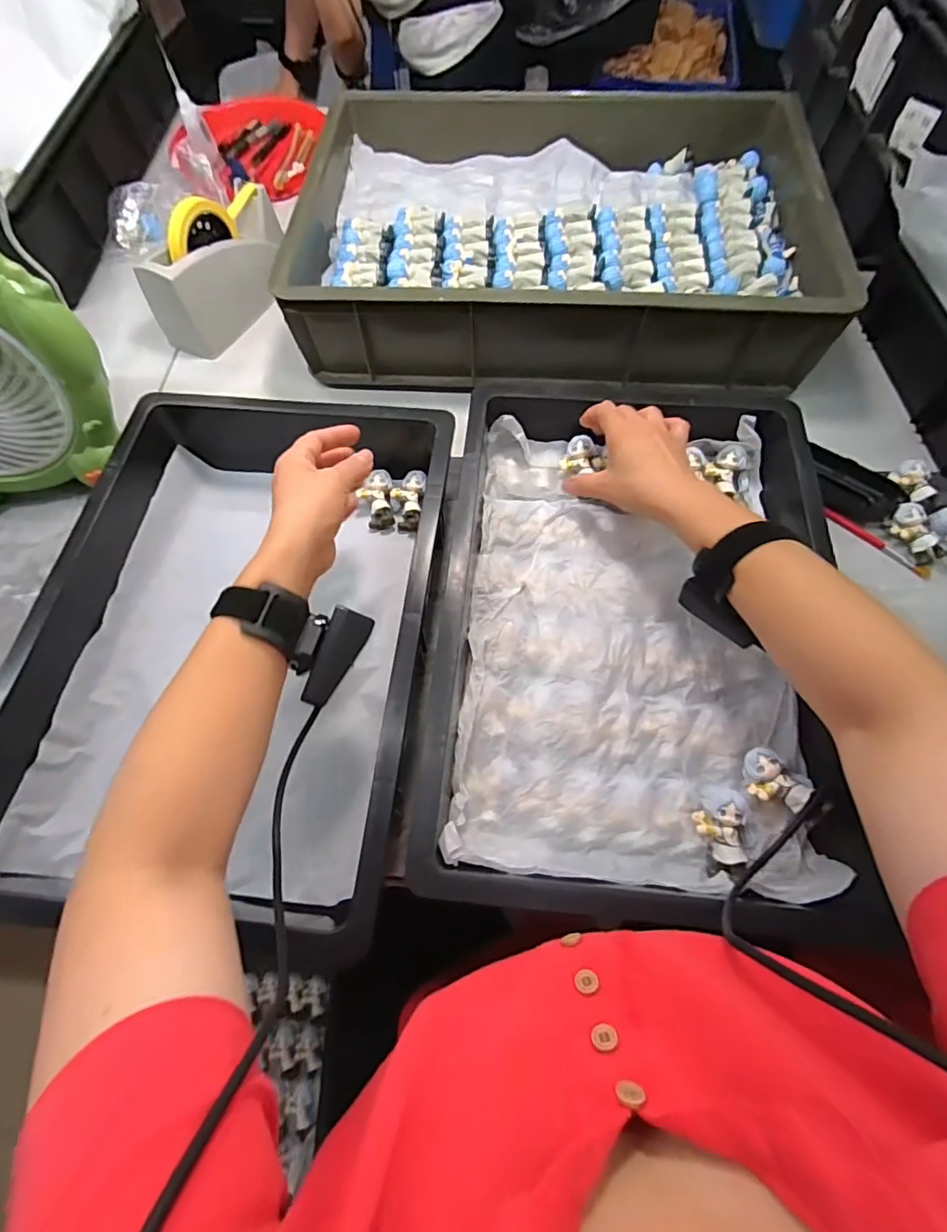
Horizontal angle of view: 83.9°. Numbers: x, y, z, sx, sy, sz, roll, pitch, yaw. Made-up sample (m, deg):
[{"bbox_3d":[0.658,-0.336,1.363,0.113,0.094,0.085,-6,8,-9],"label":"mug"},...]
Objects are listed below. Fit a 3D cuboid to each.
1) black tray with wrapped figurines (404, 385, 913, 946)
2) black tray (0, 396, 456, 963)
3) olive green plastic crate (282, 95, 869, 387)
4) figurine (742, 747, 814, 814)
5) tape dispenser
[{"bbox_3d":[0.120,0.001,0.446,0.305,0.061,0.437,5,65,4],"label":"black tray with wrapped figurines"},{"bbox_3d":[-0.198,-0.003,0.465,0.316,0.087,0.468,6,65,4],"label":"black tray"},{"bbox_3d":[0.096,-0.476,0.658,0.580,0.118,0.421,2,65,3],"label":"olive green plastic crate"},{"bbox_3d":[0.225,0.122,0.394,0.042,0.033,0.036,36,71,16],"label":"figurine"},{"bbox_3d":[-0.314,-0.442,0.657,0.068,0.115,0.203,24,68,12],"label":"tape dispenser"}]

